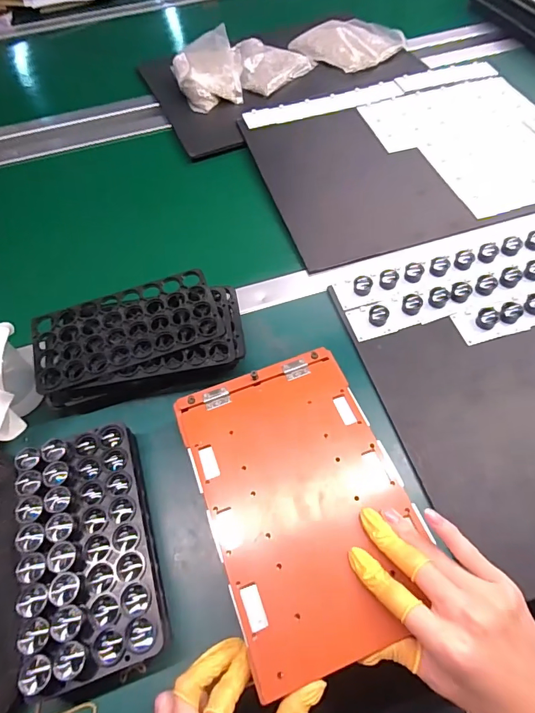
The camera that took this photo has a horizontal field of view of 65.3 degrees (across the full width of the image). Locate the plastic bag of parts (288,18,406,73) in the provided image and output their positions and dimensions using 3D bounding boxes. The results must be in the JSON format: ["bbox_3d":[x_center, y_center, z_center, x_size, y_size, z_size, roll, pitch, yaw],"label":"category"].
[{"bbox_3d":[0.150,-0.602,0.796,0.155,0.025,0.172,-41,65,-19],"label":"plastic bag of parts"}]

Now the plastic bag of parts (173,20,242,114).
[{"bbox_3d":[-0.107,-0.519,0.758,0.120,0.054,0.159,-19,60,-7],"label":"plastic bag of parts"}]

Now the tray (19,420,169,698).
[{"bbox_3d":[-0.150,0.159,0.356,0.097,0.051,0.191,-19,60,-7],"label":"tray"}]

